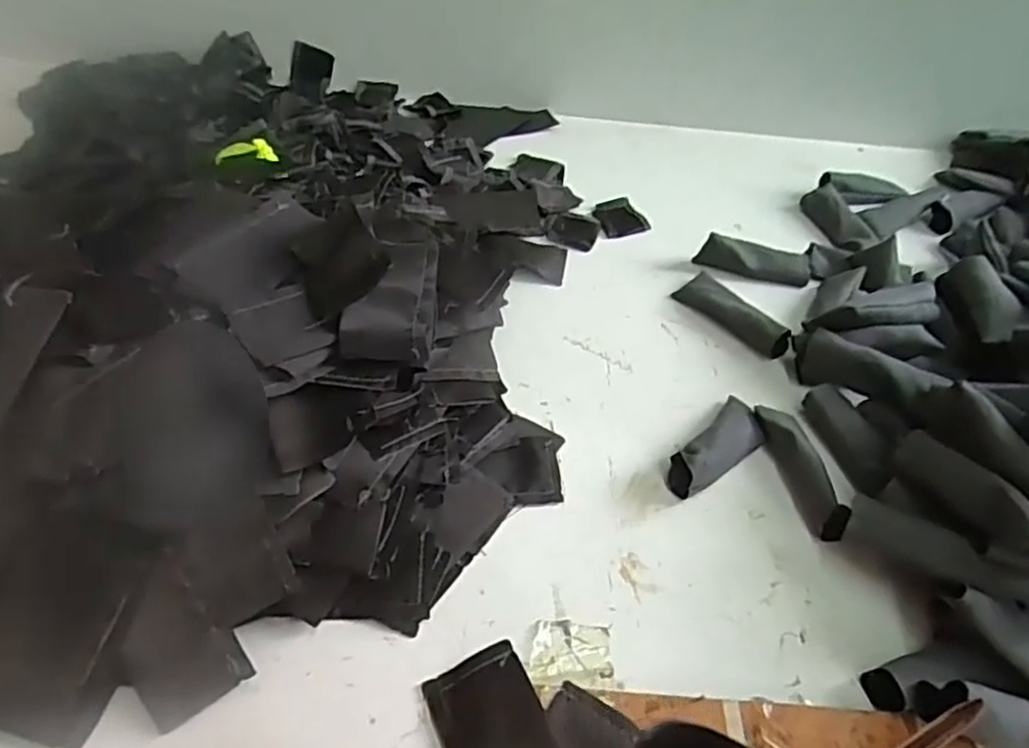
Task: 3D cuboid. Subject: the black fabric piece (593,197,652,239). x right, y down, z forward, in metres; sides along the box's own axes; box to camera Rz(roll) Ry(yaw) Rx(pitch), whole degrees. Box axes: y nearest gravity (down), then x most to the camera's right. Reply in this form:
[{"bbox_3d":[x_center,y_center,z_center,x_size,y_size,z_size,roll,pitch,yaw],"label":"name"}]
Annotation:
[{"bbox_3d":[0.106,-0.159,0.719,0.047,0.008,0.049,-15,51,-18],"label":"black fabric piece"}]

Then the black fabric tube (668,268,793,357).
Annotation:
[{"bbox_3d":[0.191,-0.055,0.616,0.036,0.025,0.105,-28,56,-27],"label":"black fabric tube"}]

